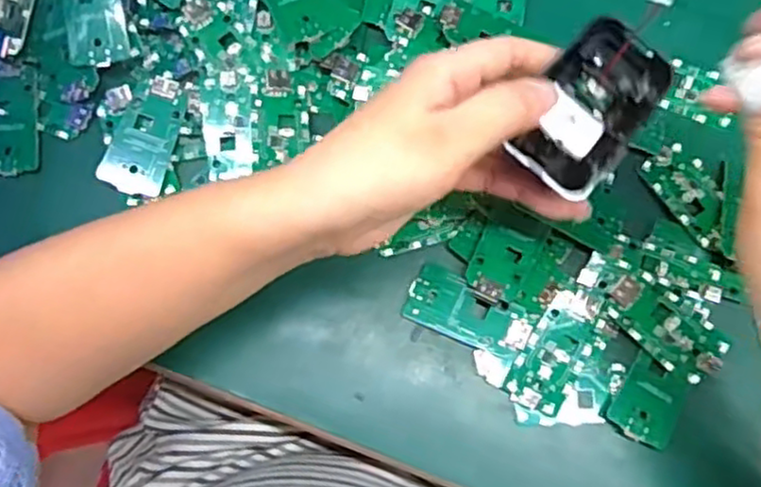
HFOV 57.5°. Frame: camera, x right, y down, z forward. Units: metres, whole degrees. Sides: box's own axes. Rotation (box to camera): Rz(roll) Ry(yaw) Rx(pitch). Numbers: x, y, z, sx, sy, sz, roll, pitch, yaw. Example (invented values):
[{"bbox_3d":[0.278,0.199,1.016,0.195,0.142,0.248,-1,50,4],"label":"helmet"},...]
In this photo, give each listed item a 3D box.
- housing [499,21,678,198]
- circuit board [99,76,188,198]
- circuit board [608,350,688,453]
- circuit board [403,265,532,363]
[{"bbox_3d":[0.087,-0.056,0.286,0.041,0.017,0.076,33,79,6],"label":"housing"},{"bbox_3d":[-0.124,-0.058,0.366,0.031,0.005,0.063,19,78,3],"label":"circuit board"},{"bbox_3d":[0.136,0.080,0.350,0.032,0.008,0.039,31,79,6],"label":"circuit board"},{"bbox_3d":[0.046,0.035,0.357,0.063,0.005,0.029,22,78,4],"label":"circuit board"}]

